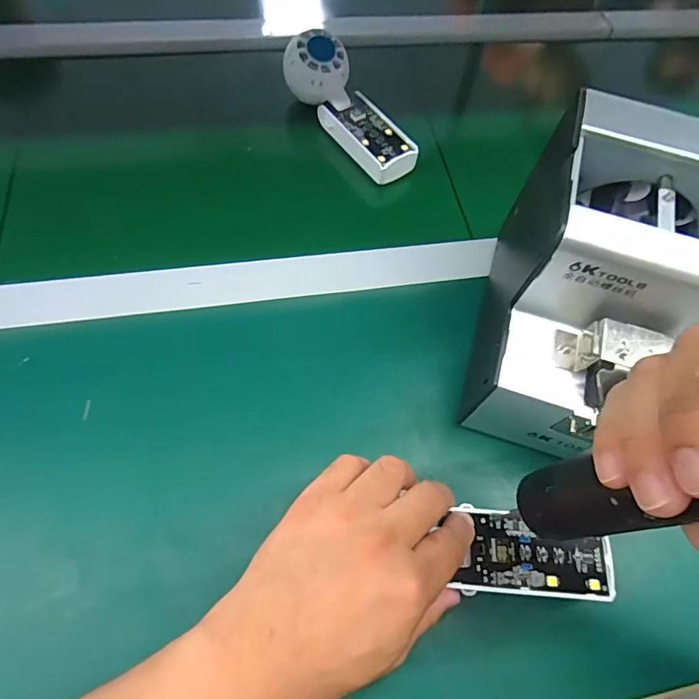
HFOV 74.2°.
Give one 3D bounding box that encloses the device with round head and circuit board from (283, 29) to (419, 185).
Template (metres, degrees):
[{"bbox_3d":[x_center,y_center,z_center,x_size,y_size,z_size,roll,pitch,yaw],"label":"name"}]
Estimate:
[{"bbox_3d":[0.002,-0.230,0.445,0.052,0.036,0.160,-35,84,-19],"label":"device with round head and circuit board"}]

